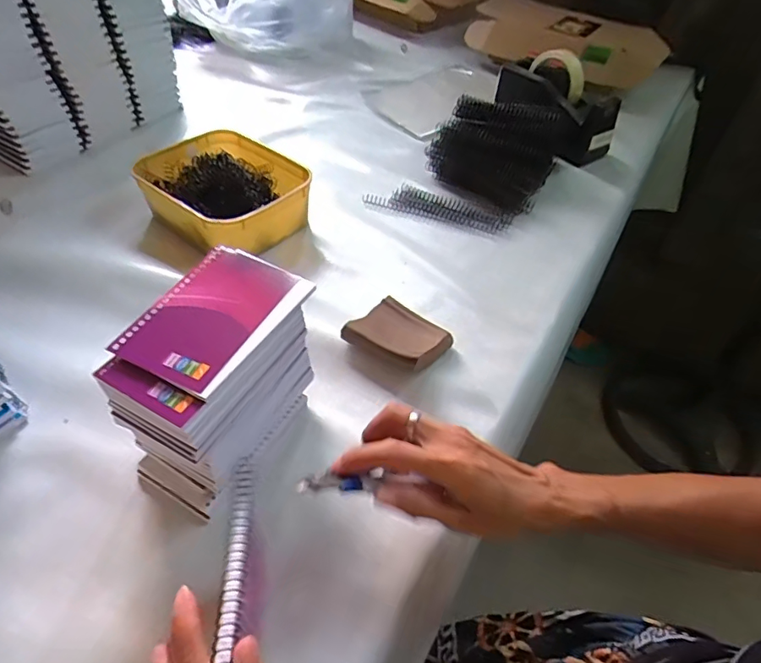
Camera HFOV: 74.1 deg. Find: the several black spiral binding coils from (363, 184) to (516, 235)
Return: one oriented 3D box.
[{"bbox_3d":[0.078,-0.172,0.691,0.197,0.013,0.050,17,47,12],"label":"several black spiral binding coils"}]

